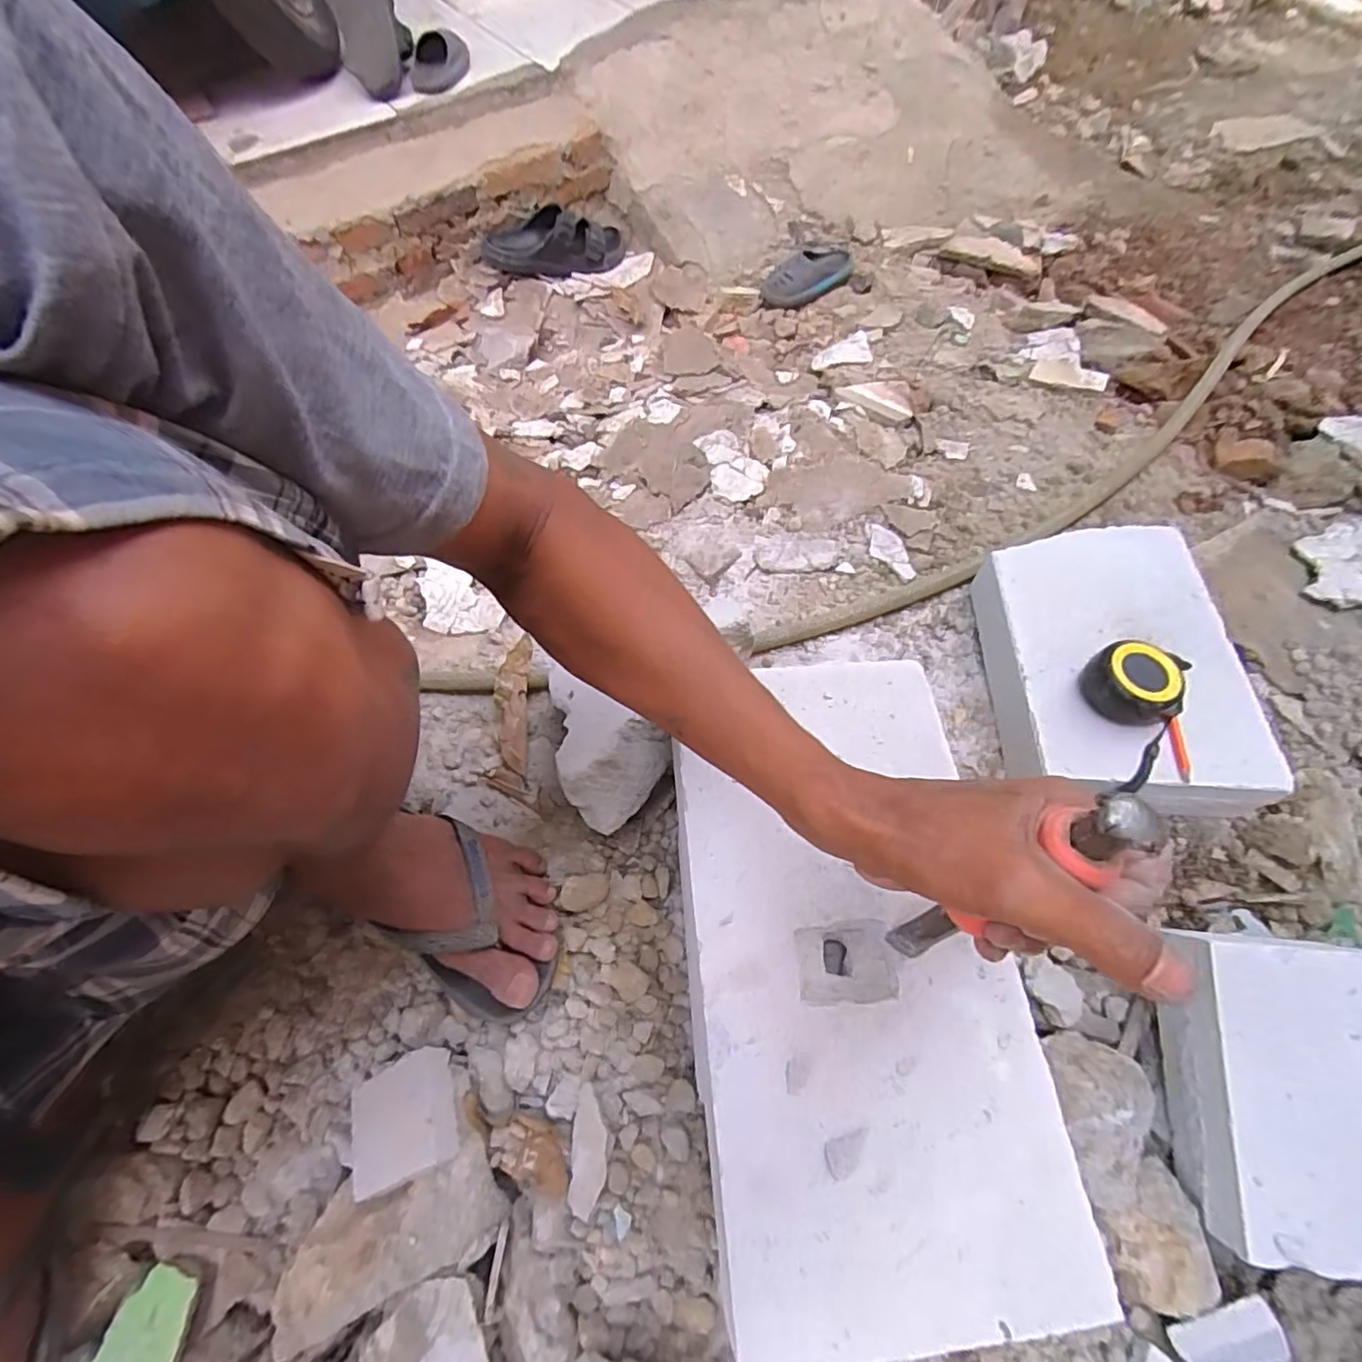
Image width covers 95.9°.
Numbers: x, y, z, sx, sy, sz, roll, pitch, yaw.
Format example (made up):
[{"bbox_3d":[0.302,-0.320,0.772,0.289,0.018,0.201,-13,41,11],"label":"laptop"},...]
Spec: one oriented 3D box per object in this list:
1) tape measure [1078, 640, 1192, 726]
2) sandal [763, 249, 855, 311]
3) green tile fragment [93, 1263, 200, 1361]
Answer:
[{"bbox_3d":[0.399,0.001,0.539,0.078,0.038,0.073,20,63,11],"label":"tape measure"},{"bbox_3d":[0.226,-0.712,1.095,0.158,0.054,0.087,-4,59,0],"label":"sandal"},{"bbox_3d":[-0.382,0.475,0.428,0.053,0.010,0.096,11,62,6],"label":"green tile fragment"}]

